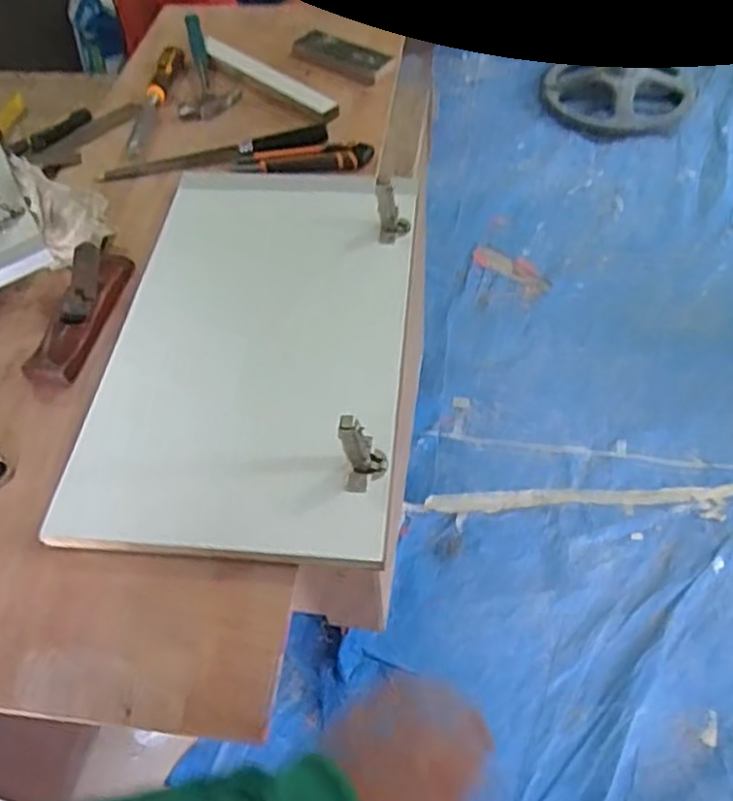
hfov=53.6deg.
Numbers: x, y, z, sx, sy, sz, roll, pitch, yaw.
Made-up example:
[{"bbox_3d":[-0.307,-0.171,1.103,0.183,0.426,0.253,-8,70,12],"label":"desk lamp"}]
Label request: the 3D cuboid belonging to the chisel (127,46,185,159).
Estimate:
[{"bbox_3d":[-0.328,-0.468,1.119,0.032,0.025,0.275,2,53,6],"label":"chisel"}]

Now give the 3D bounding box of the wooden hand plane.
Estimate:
[{"bbox_3d":[-0.335,-0.106,0.847,0.057,0.060,0.193,8,54,10],"label":"wooden hand plane"}]

